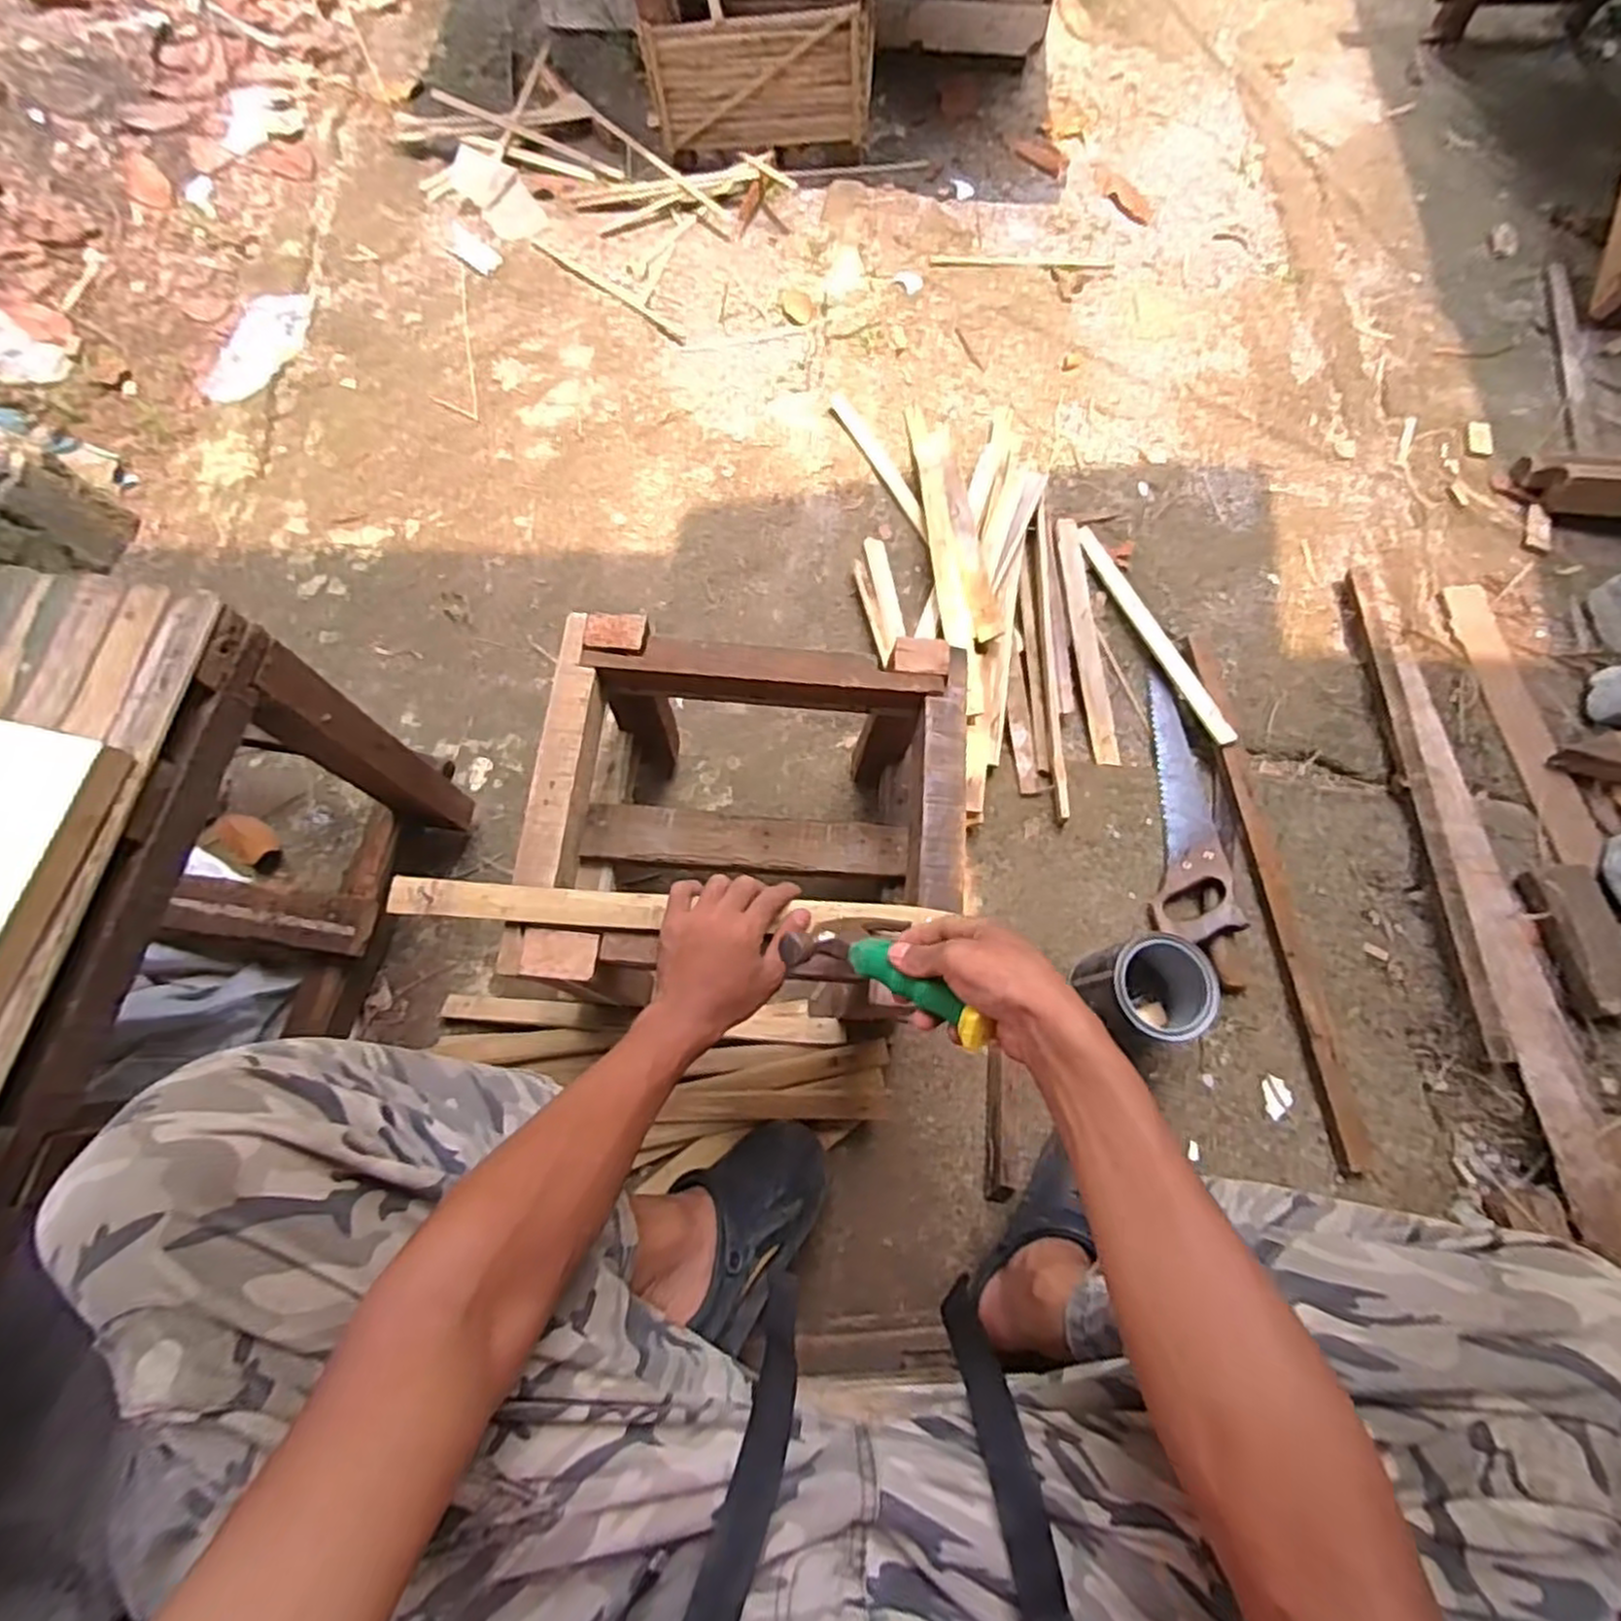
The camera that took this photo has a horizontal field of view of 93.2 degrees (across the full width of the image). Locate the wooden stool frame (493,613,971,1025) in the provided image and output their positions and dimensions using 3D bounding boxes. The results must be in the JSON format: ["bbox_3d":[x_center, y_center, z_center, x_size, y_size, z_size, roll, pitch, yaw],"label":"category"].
[{"bbox_3d":[-0.056,0.029,0.812,0.377,0.313,0.328,4,73,0],"label":"wooden stool frame"}]

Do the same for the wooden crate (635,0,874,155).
[{"bbox_3d":[-0.095,-1.370,1.257,0.370,0.371,0.363,-2,73,-2],"label":"wooden crate"}]

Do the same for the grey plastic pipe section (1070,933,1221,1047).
[{"bbox_3d":[0.363,0.199,0.841,0.115,0.108,0.106,0,73,-2],"label":"grey plastic pipe section"}]

